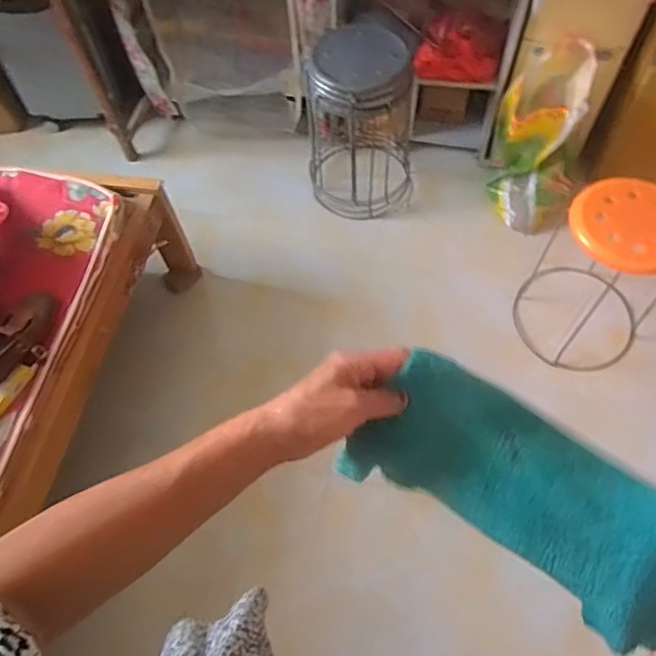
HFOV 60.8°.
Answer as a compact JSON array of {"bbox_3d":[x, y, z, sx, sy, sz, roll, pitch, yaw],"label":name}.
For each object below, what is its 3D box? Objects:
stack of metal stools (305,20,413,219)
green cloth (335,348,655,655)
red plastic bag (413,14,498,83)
[{"bbox_3d":[0.110,-0.627,1.775,0.349,0.487,0.315,3,61,4],"label":"stack of metal stools"},{"bbox_3d":[0.155,0.125,0.437,0.265,0.071,0.122,29,66,9],"label":"green cloth"},{"bbox_3d":[0.406,-0.857,1.755,0.256,0.152,0.094,13,62,9],"label":"red plastic bag"}]

